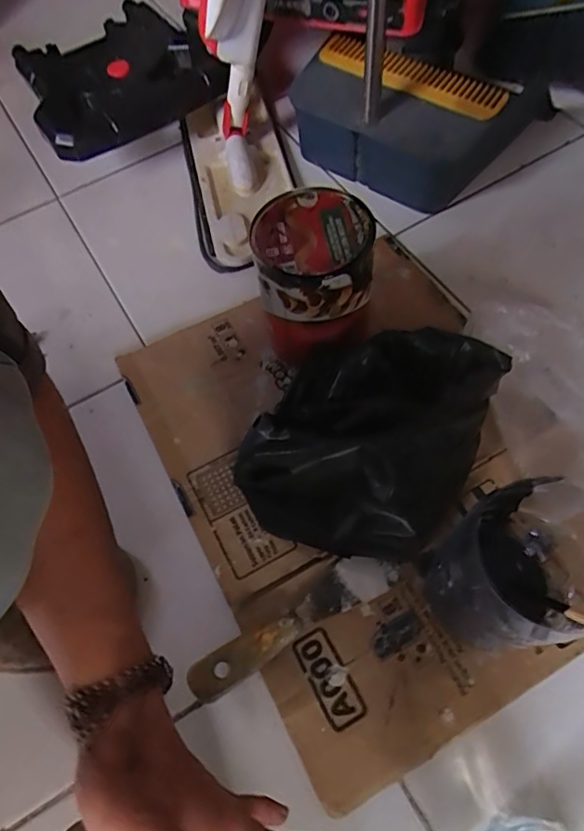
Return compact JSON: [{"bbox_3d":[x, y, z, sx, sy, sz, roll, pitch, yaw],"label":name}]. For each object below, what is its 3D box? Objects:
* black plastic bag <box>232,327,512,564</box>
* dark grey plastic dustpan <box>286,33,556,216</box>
[{"bbox_3d":[0.061,0.012,0.418,0.151,0.109,0.184,25,67,17],"label":"black plastic bag"},{"bbox_3d":[0.117,-0.338,0.601,0.251,0.081,0.121,34,69,18],"label":"dark grey plastic dustpan"}]

